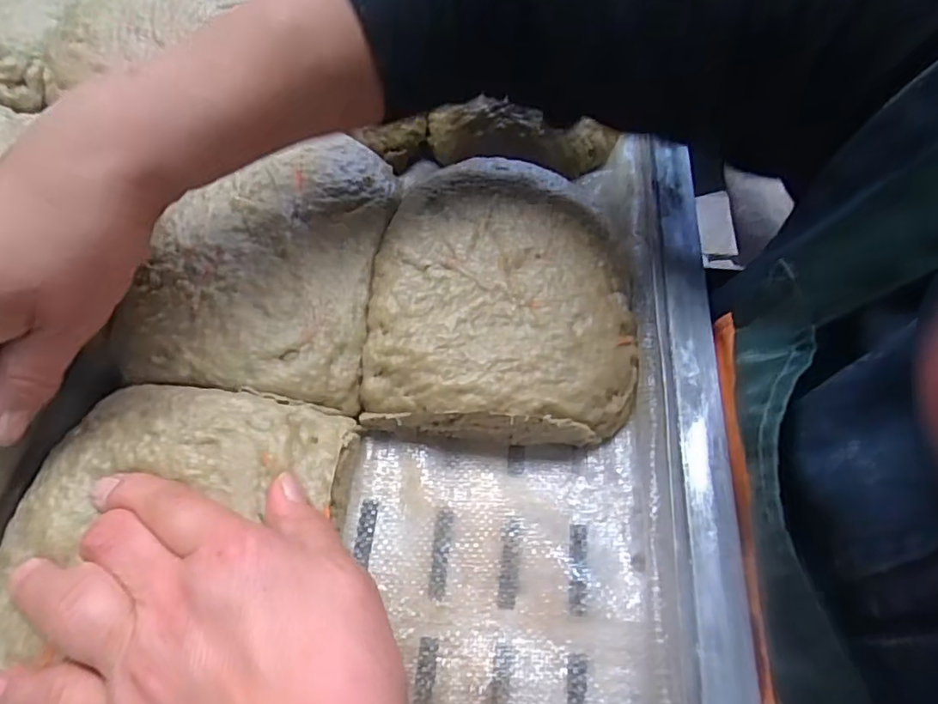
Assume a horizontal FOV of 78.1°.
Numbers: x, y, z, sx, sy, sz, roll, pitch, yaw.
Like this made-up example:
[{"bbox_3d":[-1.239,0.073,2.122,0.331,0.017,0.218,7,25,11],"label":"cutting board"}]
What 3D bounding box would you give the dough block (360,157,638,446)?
[{"bbox_3d":[0.020,-0.035,0.311,0.132,0.042,0.165,5,60,2],"label":"dough block"}]

